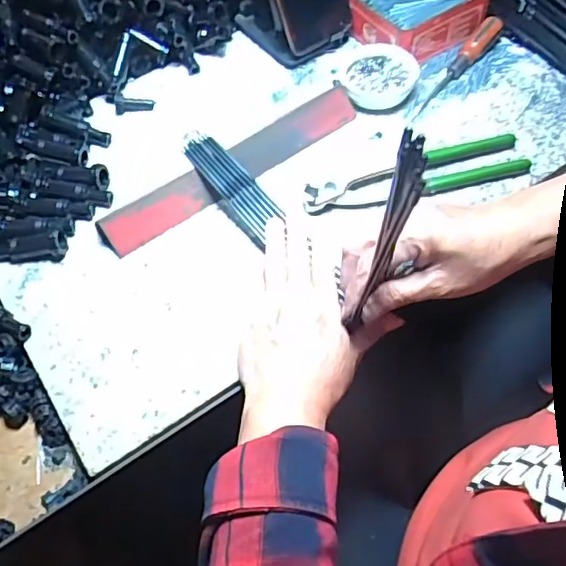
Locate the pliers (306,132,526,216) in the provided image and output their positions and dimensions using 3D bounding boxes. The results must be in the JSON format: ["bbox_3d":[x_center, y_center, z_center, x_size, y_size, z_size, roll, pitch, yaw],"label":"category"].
[{"bbox_3d":[0.117,-0.094,0.516,0.200,0.016,0.044,-15,58,-5],"label":"pliers"}]

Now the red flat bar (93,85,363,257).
[{"bbox_3d":[-0.042,-0.107,0.531,0.262,0.021,0.032,-33,61,-16],"label":"red flat bar"}]

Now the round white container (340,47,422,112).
[{"bbox_3d":[0.091,-0.203,0.577,0.071,0.025,0.071,-2,58,3],"label":"round white container"}]

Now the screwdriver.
[{"bbox_3d":[0.173,-0.217,0.582,0.018,0.025,0.145,32,65,22],"label":"screwdriver"}]

